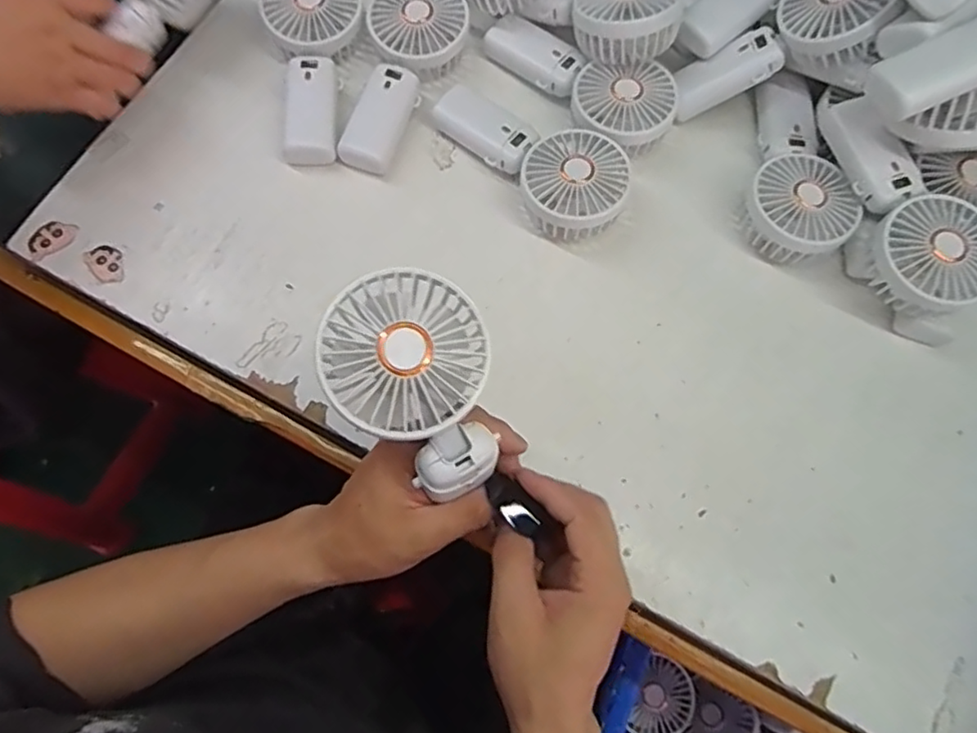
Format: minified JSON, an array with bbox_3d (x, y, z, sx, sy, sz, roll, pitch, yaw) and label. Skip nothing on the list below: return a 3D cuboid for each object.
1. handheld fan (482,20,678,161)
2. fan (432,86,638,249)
[{"bbox_3d":[0.082,-0.255,0.548,0.082,0.045,0.185,-40,78,-13],"label":"handheld fan"},{"bbox_3d":[0.040,-0.177,0.522,0.085,0.053,0.181,-40,78,-13],"label":"fan"}]

